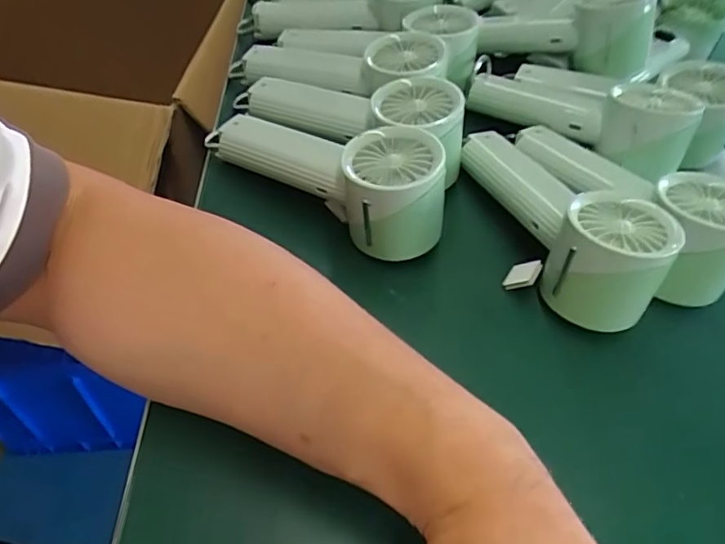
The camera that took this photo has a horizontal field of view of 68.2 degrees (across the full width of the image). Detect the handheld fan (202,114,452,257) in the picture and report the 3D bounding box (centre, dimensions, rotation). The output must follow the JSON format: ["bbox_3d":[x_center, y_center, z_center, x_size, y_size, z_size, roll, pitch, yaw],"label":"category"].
[{"bbox_3d":[-0.024,-0.074,0.360,0.175,0.076,0.056,35,56,22],"label":"handheld fan"}]

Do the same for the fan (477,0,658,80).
[{"bbox_3d":[0.175,-0.209,0.470,0.145,0.074,0.061,16,49,32],"label":"fan"}]

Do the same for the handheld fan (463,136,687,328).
[{"bbox_3d":[0.128,-0.025,0.334,0.058,0.067,0.126,-16,54,-18],"label":"handheld fan"}]

